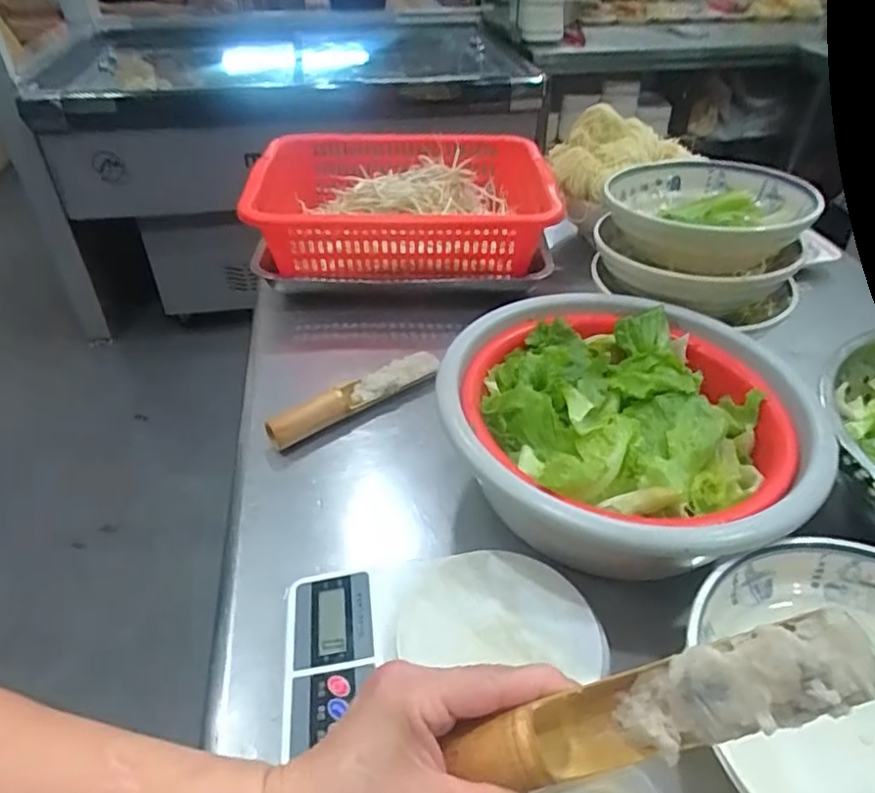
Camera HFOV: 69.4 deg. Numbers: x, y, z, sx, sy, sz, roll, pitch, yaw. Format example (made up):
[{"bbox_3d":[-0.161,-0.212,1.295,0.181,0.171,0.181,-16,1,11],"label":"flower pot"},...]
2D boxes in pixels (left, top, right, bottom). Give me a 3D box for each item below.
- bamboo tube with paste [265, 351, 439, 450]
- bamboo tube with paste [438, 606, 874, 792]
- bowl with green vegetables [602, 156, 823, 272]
[{"bbox_3d":[-0.082,-0.002,0.655,0.195,0.036,0.030,-28,48,-30],"label":"bamboo tube with paste"},{"bbox_3d":[0.084,0.124,0.249,0.161,0.031,0.031,-26,37,17],"label":"bamboo tube with paste"},{"bbox_3d":[0.301,-0.218,0.727,0.199,0.072,0.212,7,41,7],"label":"bowl with green vegetables"}]

